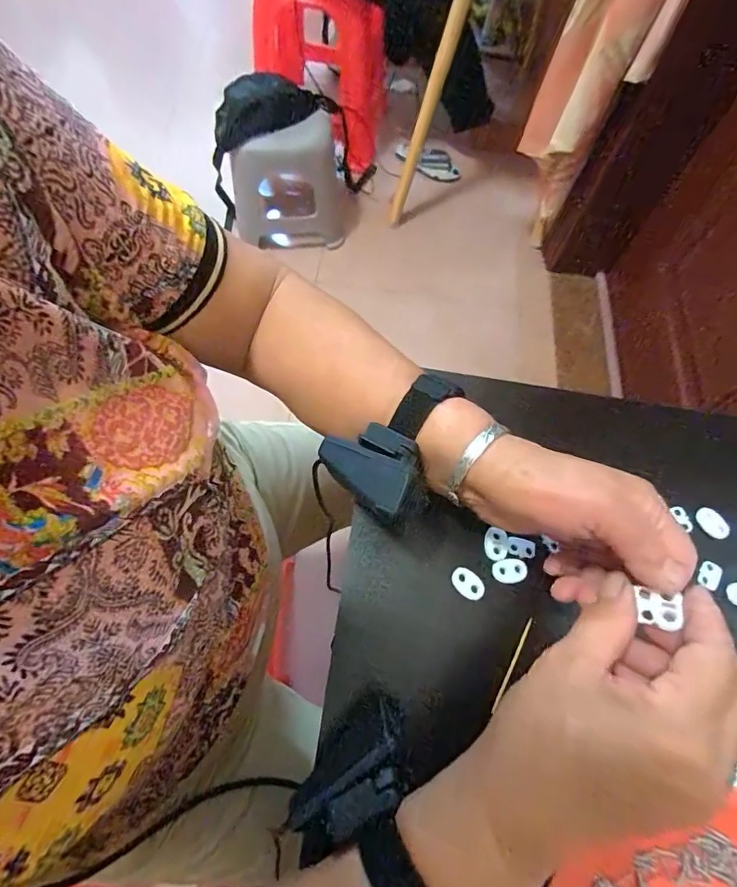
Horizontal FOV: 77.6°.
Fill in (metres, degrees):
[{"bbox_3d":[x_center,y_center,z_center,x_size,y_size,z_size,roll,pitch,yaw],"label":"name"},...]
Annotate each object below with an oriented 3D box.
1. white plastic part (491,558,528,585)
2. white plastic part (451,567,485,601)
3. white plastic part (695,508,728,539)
[{"bbox_3d":[0.094,0.085,0.304,0.022,0.005,0.016,5,67,-1],"label":"white plastic part"},{"bbox_3d":[0.065,0.091,0.298,0.023,0.005,0.015,39,71,13],"label":"white plastic part"},{"bbox_3d":[0.240,0.056,0.320,0.011,0.009,0.023,-23,70,-12],"label":"white plastic part"}]

